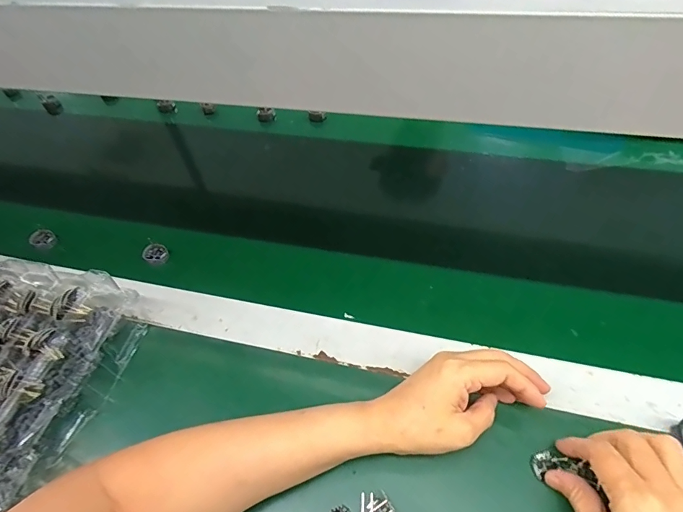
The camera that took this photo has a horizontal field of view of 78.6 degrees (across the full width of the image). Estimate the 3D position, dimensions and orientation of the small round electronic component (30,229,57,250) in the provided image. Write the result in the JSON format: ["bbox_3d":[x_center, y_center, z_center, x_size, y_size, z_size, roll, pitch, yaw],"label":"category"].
[{"bbox_3d":[-0.404,-0.023,0.566,0.008,0.033,0.029,27,61,24],"label":"small round electronic component"}]

